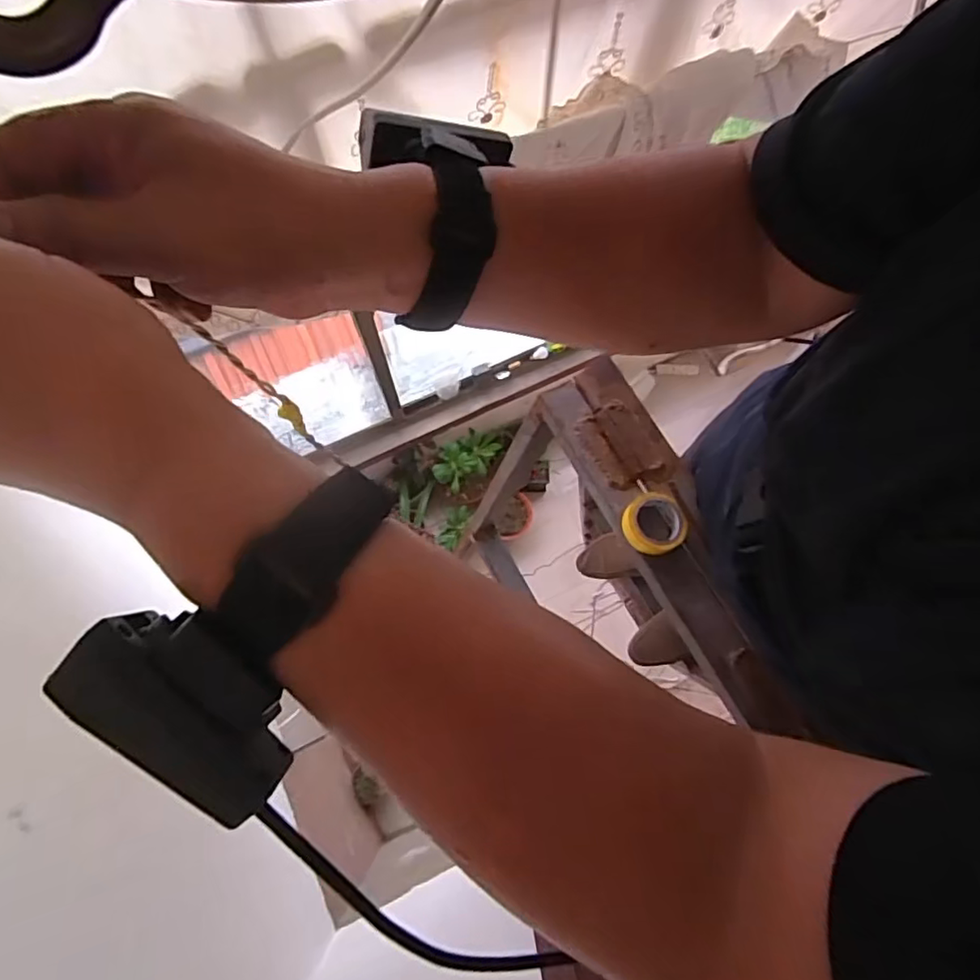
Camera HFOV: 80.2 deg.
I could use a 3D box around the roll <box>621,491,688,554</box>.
[{"bbox_3d":[0.146,0.031,0.522,0.052,0.026,0.055,0,74,0],"label":"roll"}]

